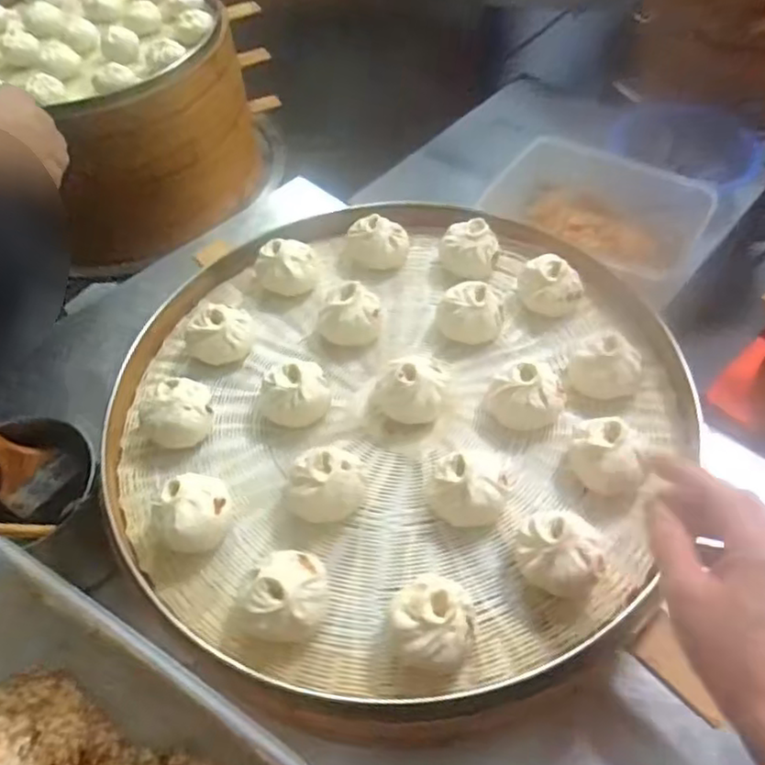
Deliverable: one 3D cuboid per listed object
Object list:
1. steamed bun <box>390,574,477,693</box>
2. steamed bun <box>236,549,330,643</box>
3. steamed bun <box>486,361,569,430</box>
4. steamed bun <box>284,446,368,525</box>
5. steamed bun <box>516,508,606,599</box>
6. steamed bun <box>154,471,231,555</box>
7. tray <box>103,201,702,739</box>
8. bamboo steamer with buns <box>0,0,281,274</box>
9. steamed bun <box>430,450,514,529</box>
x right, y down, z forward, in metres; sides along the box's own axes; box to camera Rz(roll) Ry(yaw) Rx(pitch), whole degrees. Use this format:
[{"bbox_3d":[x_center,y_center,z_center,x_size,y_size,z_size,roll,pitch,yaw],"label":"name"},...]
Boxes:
[{"bbox_3d":[0.035,0.164,0.432,0.053,0.052,0.062,-7,53,-2],"label":"steamed bun"},{"bbox_3d":[-0.068,0.149,0.452,0.052,0.046,0.060,23,57,19],"label":"steamed bun"},{"bbox_3d":[0.118,0.015,0.540,0.050,0.046,0.050,36,63,26],"label":"steamed bun"},{"bbox_3d":[-0.042,0.084,0.500,0.057,0.052,0.054,-2,53,2],"label":"steamed bun"},{"bbox_3d":[0.123,0.126,0.458,0.057,0.051,0.053,-2,53,2],"label":"steamed bun"},{"bbox_3d":[-0.141,0.103,0.495,0.054,0.047,0.054,-2,53,2],"label":"steamed bun"},{"bbox_3d":[0.000,0.011,0.559,0.471,0.057,0.476,-2,53,2],"label":"tray"},{"bbox_3d":[-0.469,-0.518,1.184,0.474,0.283,0.452,-38,60,-23],"label":"bamboo steamer with buns"},{"bbox_3d":[0.070,0.077,0.499,0.062,0.048,0.057,-2,53,2],"label":"steamed bun"}]

